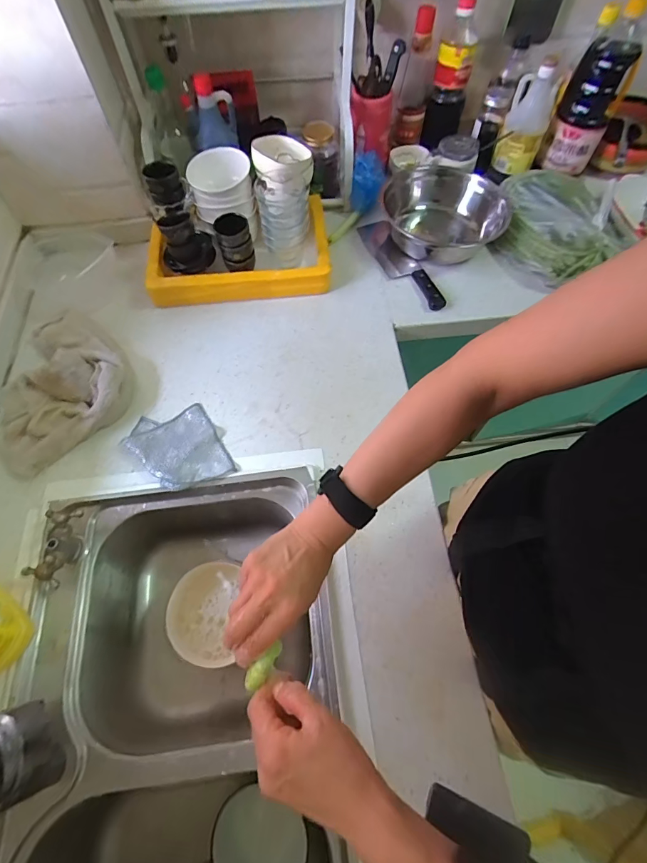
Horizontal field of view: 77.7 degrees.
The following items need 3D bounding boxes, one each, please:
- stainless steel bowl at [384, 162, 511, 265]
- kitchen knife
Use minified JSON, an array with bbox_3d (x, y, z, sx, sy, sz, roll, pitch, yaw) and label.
[{"bbox_3d":[0.252,-0.445,0.831,0.223,0.092,0.250,-4,63,-1],"label":"stainless steel bowl"},{"bbox_3d":[0.158,-0.341,0.813,0.072,0.026,0.279,-26,67,-12],"label":"kitchen knife"}]

